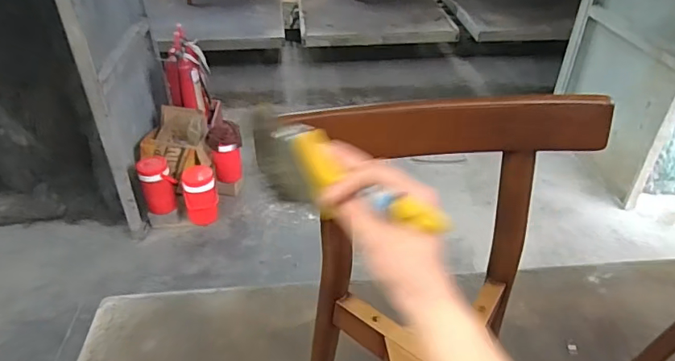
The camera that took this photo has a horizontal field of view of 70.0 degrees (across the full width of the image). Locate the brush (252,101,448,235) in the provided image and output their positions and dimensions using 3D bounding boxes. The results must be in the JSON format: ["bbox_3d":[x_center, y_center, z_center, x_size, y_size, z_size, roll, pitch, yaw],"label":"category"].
[{"bbox_3d":[-0.004,0.006,0.434,0.037,0.101,0.227,-29,36,-34],"label":"brush"}]

